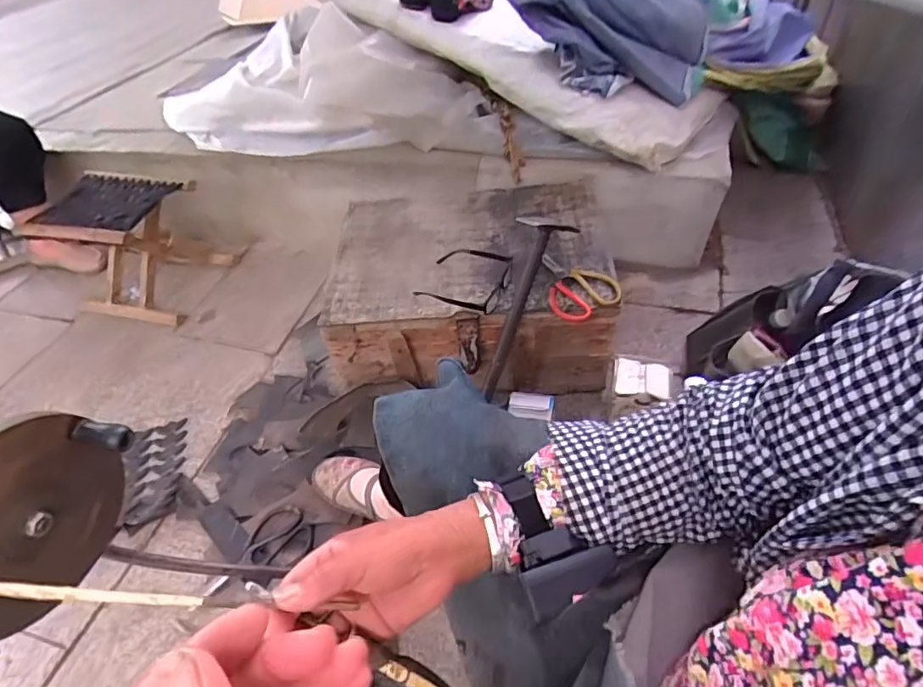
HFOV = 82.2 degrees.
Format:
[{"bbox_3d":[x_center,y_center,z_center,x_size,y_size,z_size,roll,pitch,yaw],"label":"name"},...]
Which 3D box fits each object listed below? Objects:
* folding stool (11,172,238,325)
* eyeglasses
[{"bbox_3d":[-0.808,-0.245,1.342,0.297,0.290,0.304,12,48,18],"label":"folding stool"},{"bbox_3d":[0.008,-0.118,0.936,0.150,0.034,0.159,19,51,24],"label":"eyeglasses"}]

